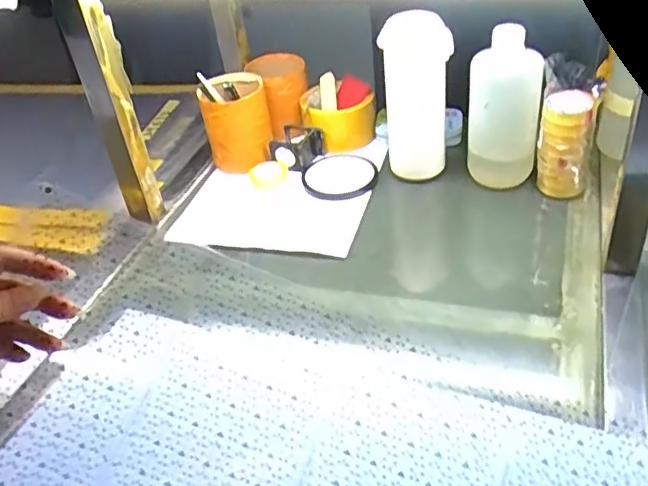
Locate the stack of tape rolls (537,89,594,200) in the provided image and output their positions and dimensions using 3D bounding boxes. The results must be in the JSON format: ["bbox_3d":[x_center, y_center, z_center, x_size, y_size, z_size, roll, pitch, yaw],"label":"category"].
[{"bbox_3d":[0.253,-0.101,0.662,0.050,0.112,0.044,9,40,19],"label":"stack of tape rolls"}]

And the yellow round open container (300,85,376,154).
[{"bbox_3d":[0.015,-0.161,0.831,0.088,0.069,0.081,-4,38,3],"label":"yellow round open container"}]

